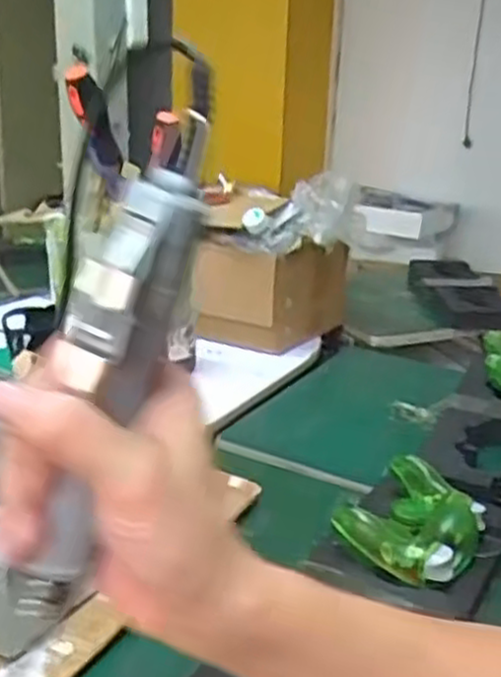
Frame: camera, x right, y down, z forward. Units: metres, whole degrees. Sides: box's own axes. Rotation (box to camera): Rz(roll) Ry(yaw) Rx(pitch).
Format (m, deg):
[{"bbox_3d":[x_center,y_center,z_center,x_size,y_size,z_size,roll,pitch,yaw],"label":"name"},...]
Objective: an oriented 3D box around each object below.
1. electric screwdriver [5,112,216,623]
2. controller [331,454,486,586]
[{"bbox_3d":[-0.050,0.001,0.284,0.037,0.164,0.038,15,12,-15],"label":"electric screwdriver"},{"bbox_3d":[0.143,0.158,0.647,0.094,0.056,0.132,10,19,32],"label":"controller"}]

